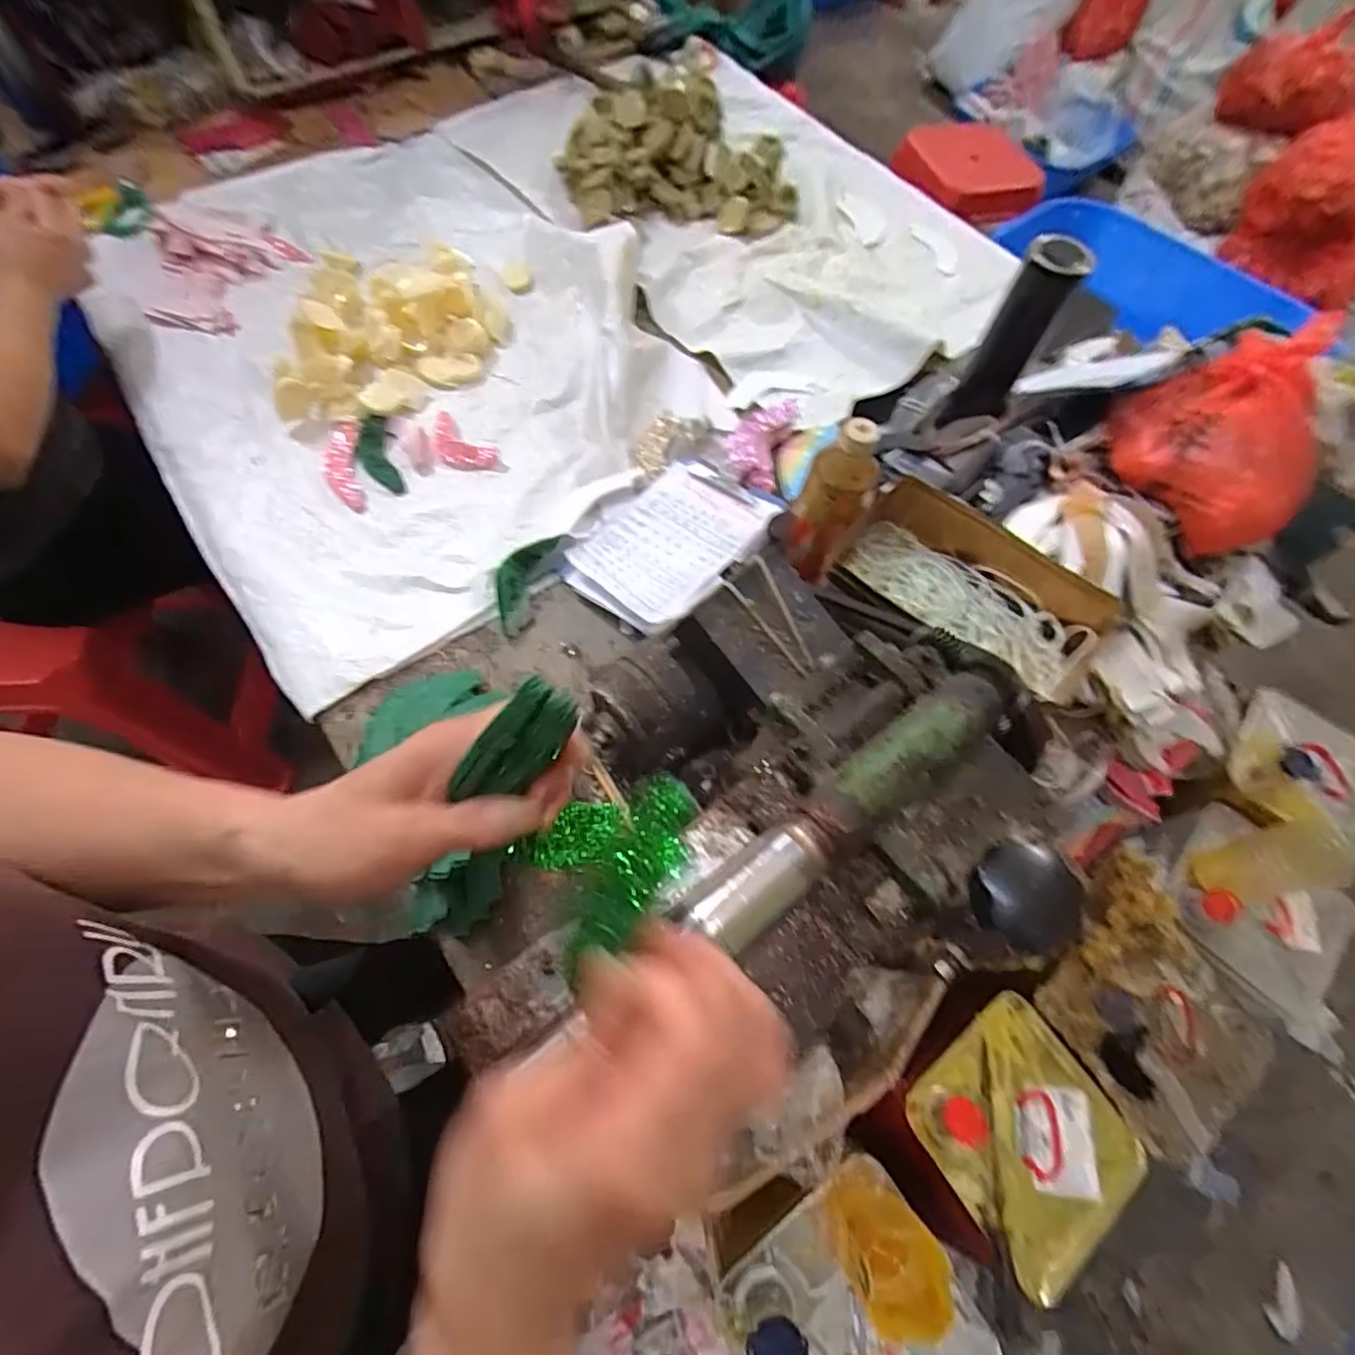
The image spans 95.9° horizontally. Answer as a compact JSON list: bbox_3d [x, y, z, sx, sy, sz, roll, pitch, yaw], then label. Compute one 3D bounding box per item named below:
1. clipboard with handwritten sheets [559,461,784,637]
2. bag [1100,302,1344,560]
[{"bbox_3d":[-0.008,-0.150,0.653,0.149,0.020,0.210,38,71,22],"label":"clipboard with handwritten sheets"},{"bbox_3d":[0.588,-0.261,0.635,0.193,0.120,0.201,-30,70,-16],"label":"bag"}]

